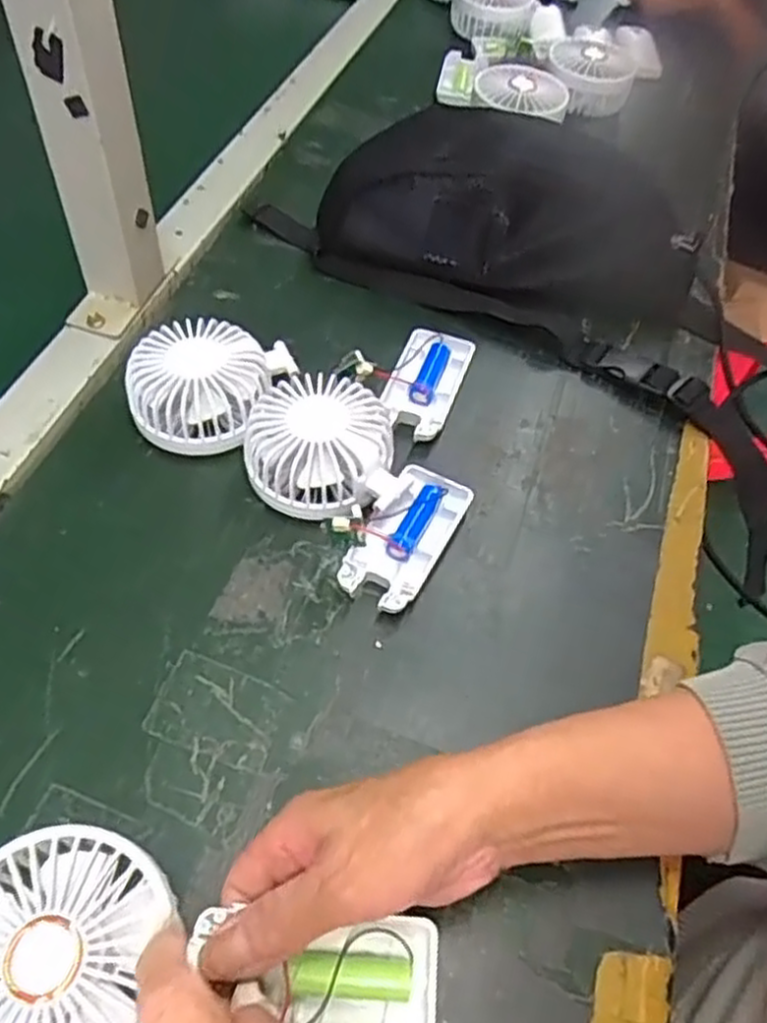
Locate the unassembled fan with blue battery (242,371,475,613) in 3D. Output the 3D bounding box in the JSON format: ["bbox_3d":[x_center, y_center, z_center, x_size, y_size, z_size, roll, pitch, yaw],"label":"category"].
[{"bbox_3d":[-0.017,-0.020,0.431,0.146,0.045,0.093,40,61,21],"label":"unassembled fan with blue battery"}]

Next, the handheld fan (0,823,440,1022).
[{"bbox_3d":[-0.073,0.172,0.275,0.184,0.025,0.082,12,55,-5],"label":"handheld fan"}]

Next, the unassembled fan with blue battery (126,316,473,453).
[{"bbox_3d":[-0.048,-0.086,0.478,0.221,0.045,0.087,-6,56,-9],"label":"unassembled fan with blue battery"}]

